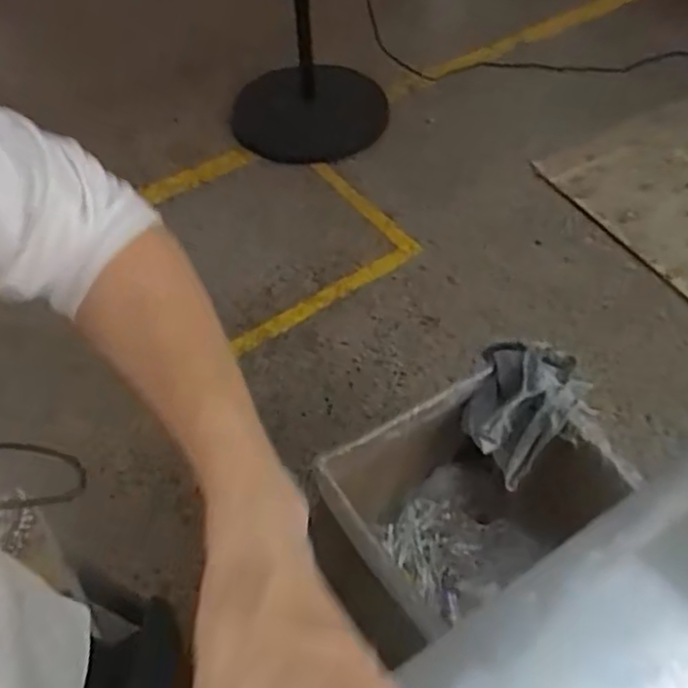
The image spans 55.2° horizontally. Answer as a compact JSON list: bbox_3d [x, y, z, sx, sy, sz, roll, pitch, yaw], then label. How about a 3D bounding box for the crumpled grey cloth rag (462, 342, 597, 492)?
[{"bbox_3d":[0.267,0.086,0.996,0.184,0.121,0.163,-29,58,-19],"label":"crumpled grey cloth rag"}]

